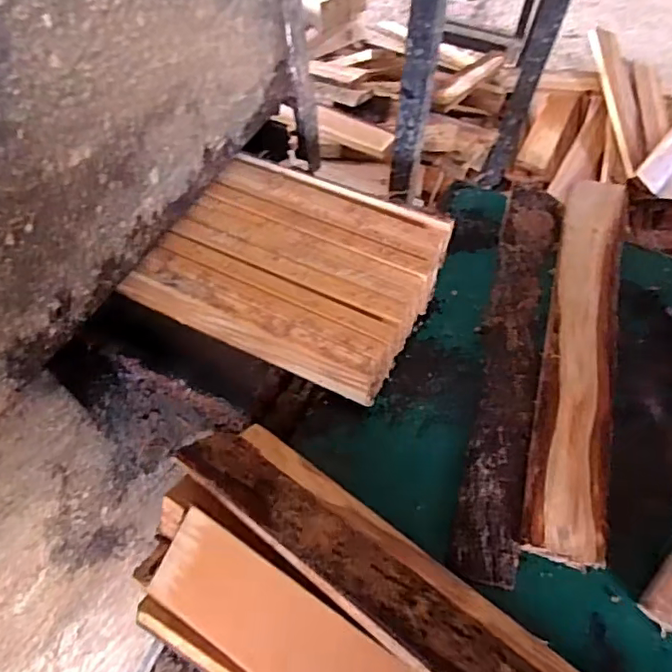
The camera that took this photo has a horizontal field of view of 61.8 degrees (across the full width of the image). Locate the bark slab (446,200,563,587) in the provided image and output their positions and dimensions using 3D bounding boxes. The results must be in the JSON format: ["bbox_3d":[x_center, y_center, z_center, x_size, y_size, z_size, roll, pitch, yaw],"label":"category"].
[{"bbox_3d":[0.201,0.020,0.632,0.071,0.022,0.486,14,60,8],"label":"bark slab"}]

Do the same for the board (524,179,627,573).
[{"bbox_3d":[0.282,-0.001,0.643,0.074,0.019,0.505,15,60,8],"label":"board"}]

